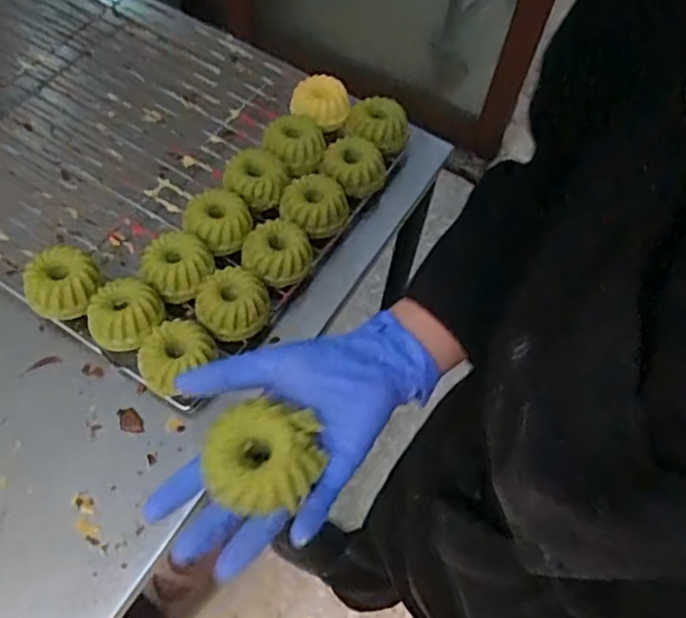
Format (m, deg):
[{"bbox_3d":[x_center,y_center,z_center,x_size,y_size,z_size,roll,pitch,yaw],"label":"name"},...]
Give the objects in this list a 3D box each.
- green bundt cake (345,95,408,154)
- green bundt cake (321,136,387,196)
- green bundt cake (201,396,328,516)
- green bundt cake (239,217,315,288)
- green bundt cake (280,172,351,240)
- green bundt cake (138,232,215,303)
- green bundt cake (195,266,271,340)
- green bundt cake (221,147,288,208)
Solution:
[{"bbox_3d":[0.038,-0.206,0.755,0.067,0.032,0.054,17,60,5],"label":"green bundt cake"},{"bbox_3d":[0.008,-0.153,0.724,0.058,0.038,0.060,2,59,-4],"label":"green bundt cake"},{"bbox_3d":[-0.046,0.081,0.379,0.062,0.028,0.055,13,56,5],"label":"green bundt cake"},{"bbox_3d":[-0.066,-0.055,0.661,0.060,0.028,0.061,2,59,-4],"label":"green bundt cake"},{"bbox_3d":[-0.032,-0.107,0.692,0.063,0.033,0.063,2,59,-4],"label":"green bundt cake"},{"bbox_3d":[-0.157,-0.041,0.643,0.068,0.043,0.066,-16,62,-14],"label":"green bundt cake"},{"bbox_3d":[-0.102,-0.006,0.627,0.068,0.032,0.062,-1,60,-6],"label":"green bundt cake"},{"bbox_3d":[-0.093,-0.134,0.705,0.060,0.035,0.064,2,59,-4],"label":"green bundt cake"}]

